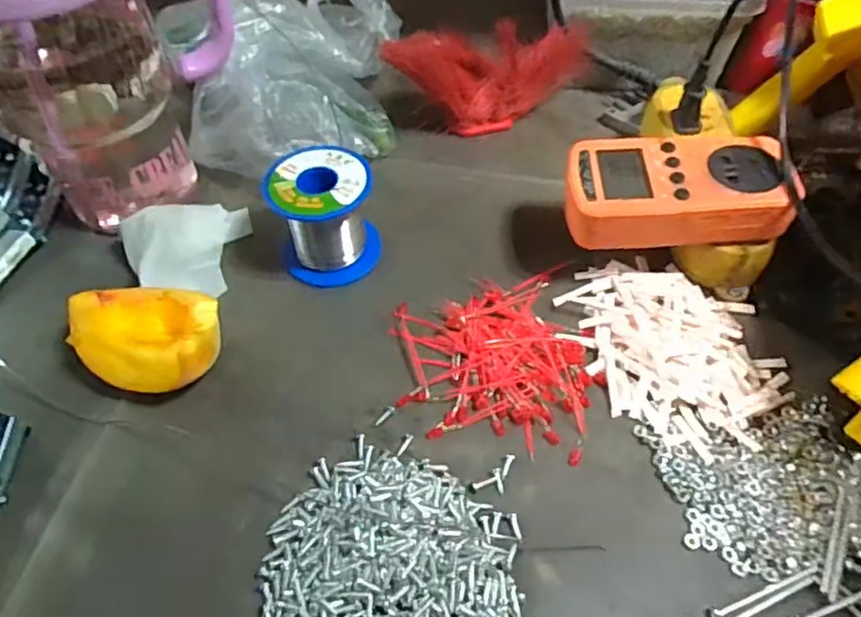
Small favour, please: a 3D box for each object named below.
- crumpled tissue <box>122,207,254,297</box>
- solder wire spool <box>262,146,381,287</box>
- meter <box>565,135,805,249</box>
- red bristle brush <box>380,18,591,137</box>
[{"bbox_3d":[-0.150,-0.040,0.396,0.079,0.037,0.061,-27,58,-19],"label":"crumpled tissue"},{"bbox_3d":[-0.066,-0.058,0.390,0.062,0.064,0.057,0,53,0],"label":"solder wire spool"},{"bbox_3d":[0.144,-0.071,0.364,0.122,0.031,0.070,0,53,0],"label":"meter"},{"bbox_3d":[0.050,-0.181,0.479,0.174,0.081,0.033,-11,52,-25],"label":"red bristle brush"}]

